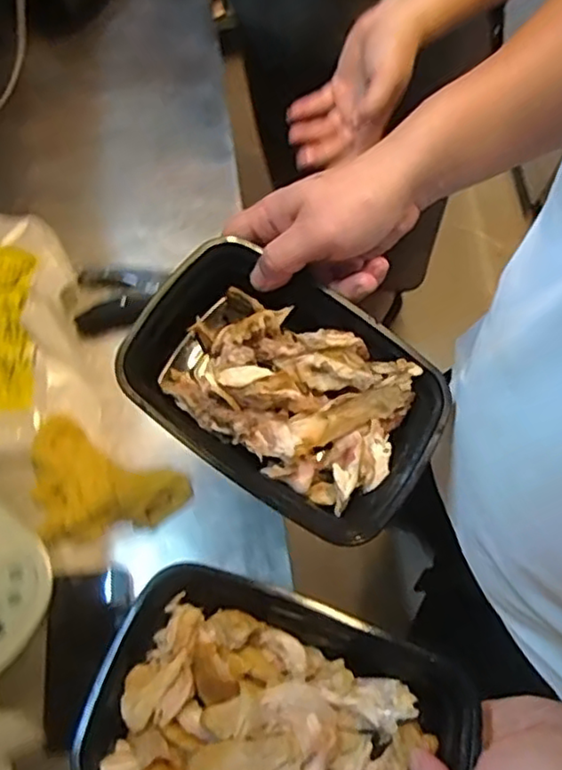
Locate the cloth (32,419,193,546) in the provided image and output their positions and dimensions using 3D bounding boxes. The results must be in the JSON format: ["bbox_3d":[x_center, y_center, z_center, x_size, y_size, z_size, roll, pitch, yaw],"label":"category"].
[{"bbox_3d":[-0.173,0.084,0.652,0.144,0.024,0.124,-13,68,-4],"label":"cloth"}]

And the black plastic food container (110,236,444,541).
[{"bbox_3d":[0.002,0.002,0.447,0.209,0.056,0.142,34,82,4],"label":"black plastic food container"}]

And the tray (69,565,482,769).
[{"bbox_3d":[-0.004,0.196,0.372,0.205,0.038,0.144,18,69,8],"label":"tray"}]

